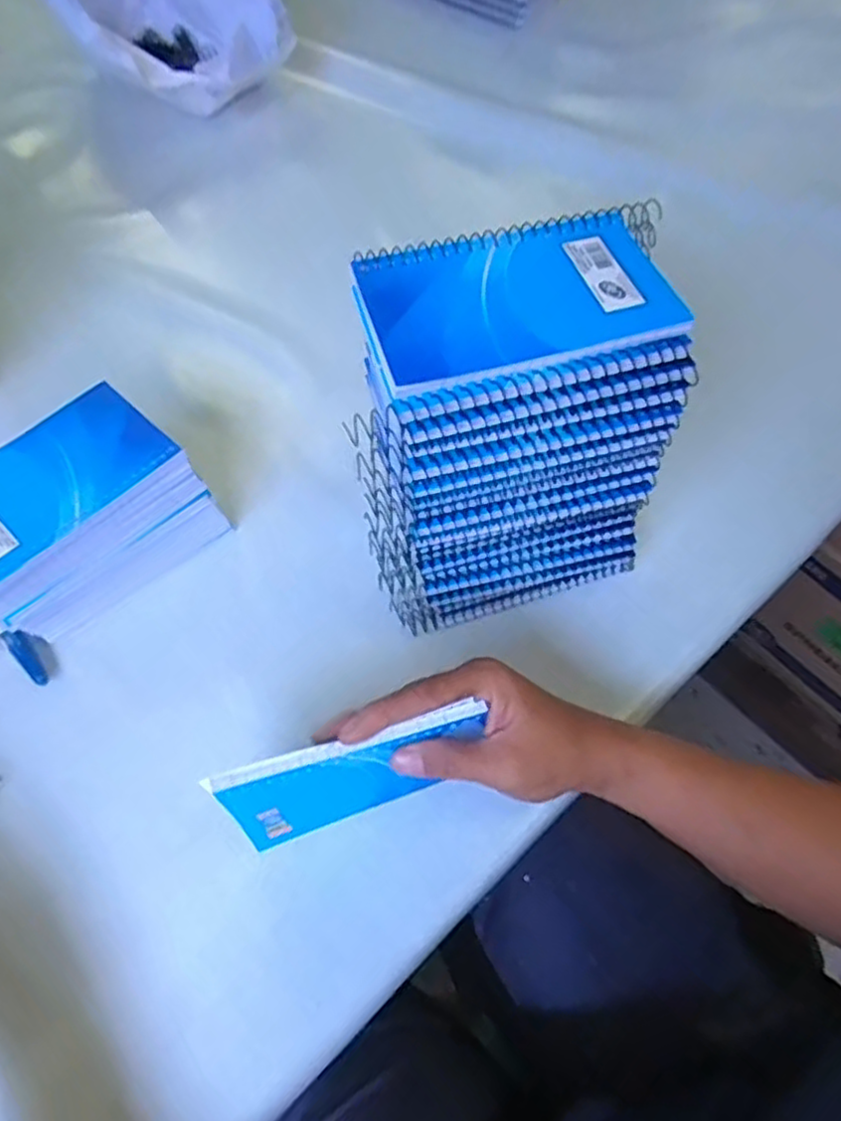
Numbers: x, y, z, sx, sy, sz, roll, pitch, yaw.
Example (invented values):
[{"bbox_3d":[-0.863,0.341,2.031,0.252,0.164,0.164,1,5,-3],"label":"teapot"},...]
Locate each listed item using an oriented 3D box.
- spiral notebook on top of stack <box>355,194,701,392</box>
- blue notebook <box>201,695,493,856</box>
[{"bbox_3d":[0.046,-0.119,0.311,0.140,0.006,0.084,-12,61,-7],"label":"spiral notebook on top of stack"},{"bbox_3d":[-0.030,0.107,0.354,0.129,0.080,0.011,-17,55,-6],"label":"blue notebook"}]

